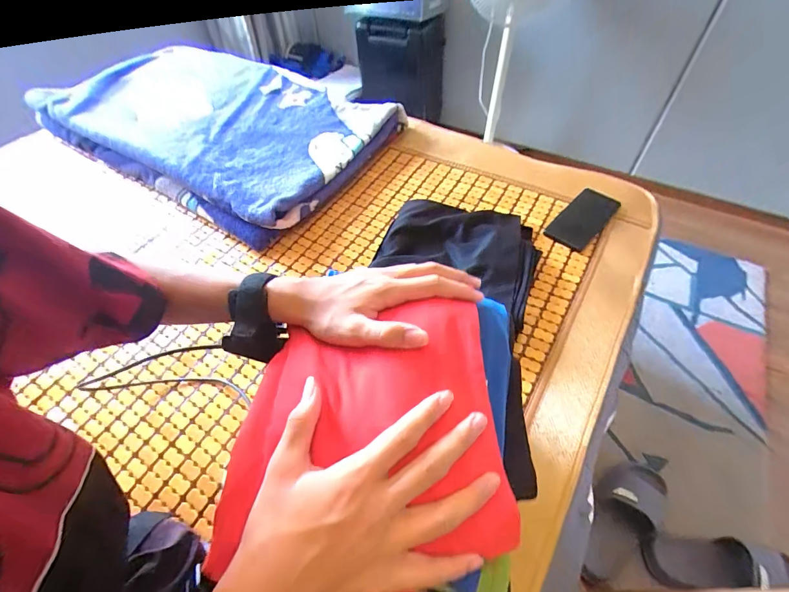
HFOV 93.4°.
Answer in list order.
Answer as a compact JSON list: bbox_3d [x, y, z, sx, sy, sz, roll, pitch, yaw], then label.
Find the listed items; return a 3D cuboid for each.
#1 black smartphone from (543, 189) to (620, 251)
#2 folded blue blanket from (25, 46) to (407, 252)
[{"bbox_3d":[0.362,-0.150,0.710,0.078,0.012,0.163,35,61,27],"label":"black smartphone"},{"bbox_3d":[-0.449,-0.447,0.928,0.843,0.089,0.481,27,57,22],"label":"folded blue blanket"}]

